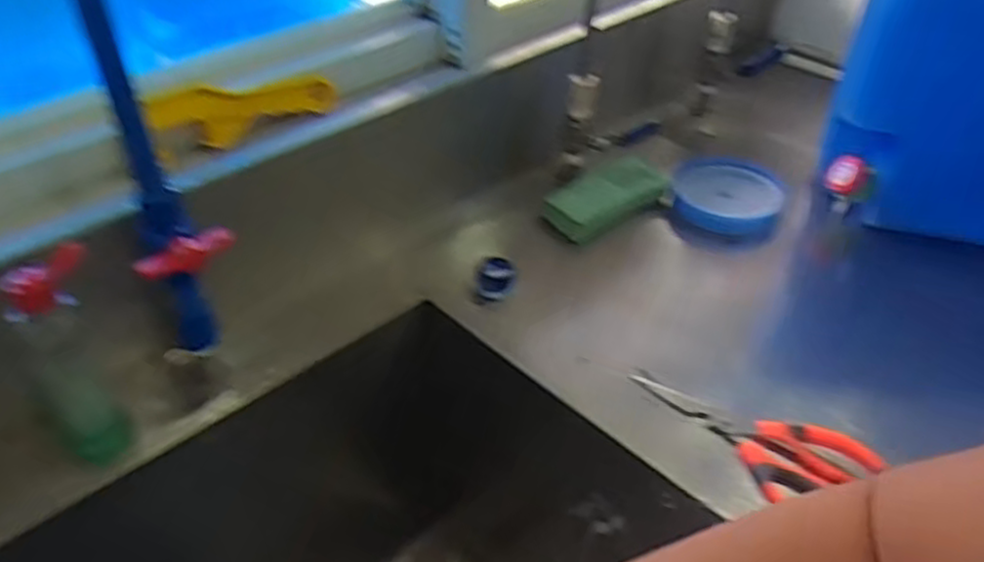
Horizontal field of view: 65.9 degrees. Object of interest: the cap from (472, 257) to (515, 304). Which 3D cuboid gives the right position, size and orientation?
[{"bbox_3d":[0.001,-0.003,0.726,0.037,0.029,0.037,1,40,-1],"label":"cap"}]

